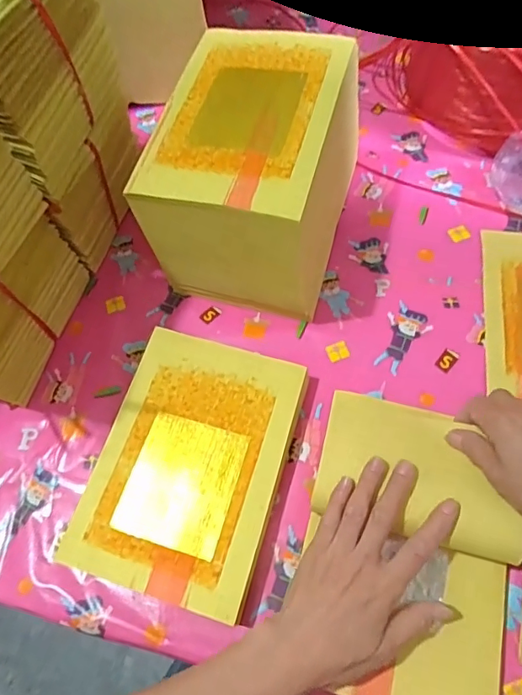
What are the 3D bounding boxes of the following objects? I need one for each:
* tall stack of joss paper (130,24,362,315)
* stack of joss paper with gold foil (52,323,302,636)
[{"bbox_3d":[-0.003,-0.171,0.509,0.168,0.163,0.239,13,66,10],"label":"tall stack of joss paper"},{"bbox_3d":[-0.063,0.105,0.454,0.162,0.030,0.225,15,66,11],"label":"stack of joss paper with gold foil"}]

